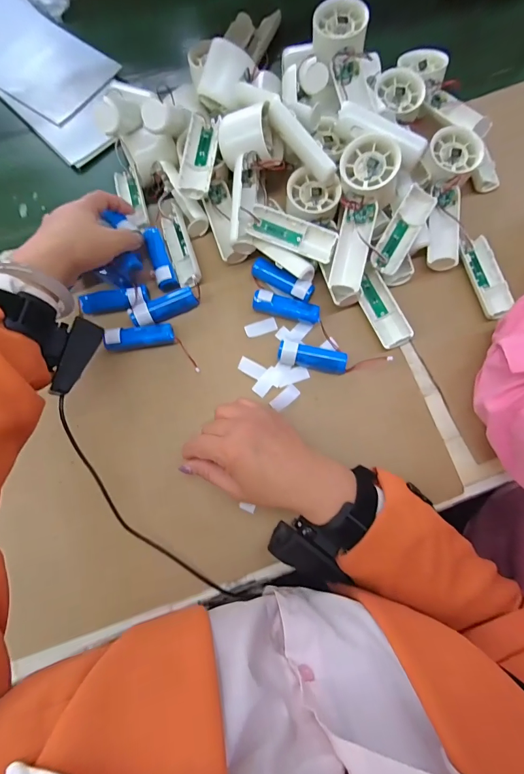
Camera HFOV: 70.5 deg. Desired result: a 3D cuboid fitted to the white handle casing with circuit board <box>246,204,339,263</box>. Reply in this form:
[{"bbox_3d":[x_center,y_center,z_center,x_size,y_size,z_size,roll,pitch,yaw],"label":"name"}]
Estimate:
[{"bbox_3d":[0.032,-0.161,0.399,0.094,0.026,0.035,25,76,7],"label":"white handle casing with circuit board"}]

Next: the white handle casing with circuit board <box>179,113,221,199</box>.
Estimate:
[{"bbox_3d":[-0.066,-0.248,0.397,0.032,0.013,0.097,7,75,2],"label":"white handle casing with circuit board"}]

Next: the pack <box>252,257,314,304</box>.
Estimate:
[{"bbox_3d":[0.022,-0.120,0.407,0.073,0.018,0.019,28,76,7],"label":"pack"}]

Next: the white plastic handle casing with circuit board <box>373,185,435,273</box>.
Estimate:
[{"bbox_3d":[0.149,-0.167,0.396,0.030,0.019,0.093,32,90,8],"label":"white plastic handle casing with circuit board"}]

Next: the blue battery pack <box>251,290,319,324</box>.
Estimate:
[{"bbox_3d":[0.026,-0.087,0.406,0.073,0.020,0.025,13,75,4],"label":"blue battery pack"}]

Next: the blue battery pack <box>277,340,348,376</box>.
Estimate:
[{"bbox_3d":[0.053,-0.030,0.393,0.071,0.023,0.023,11,75,3],"label":"blue battery pack"}]

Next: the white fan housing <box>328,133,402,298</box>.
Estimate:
[{"bbox_3d":[0.101,-0.173,0.385,0.053,0.036,0.153,10,102,3],"label":"white fan housing"}]

